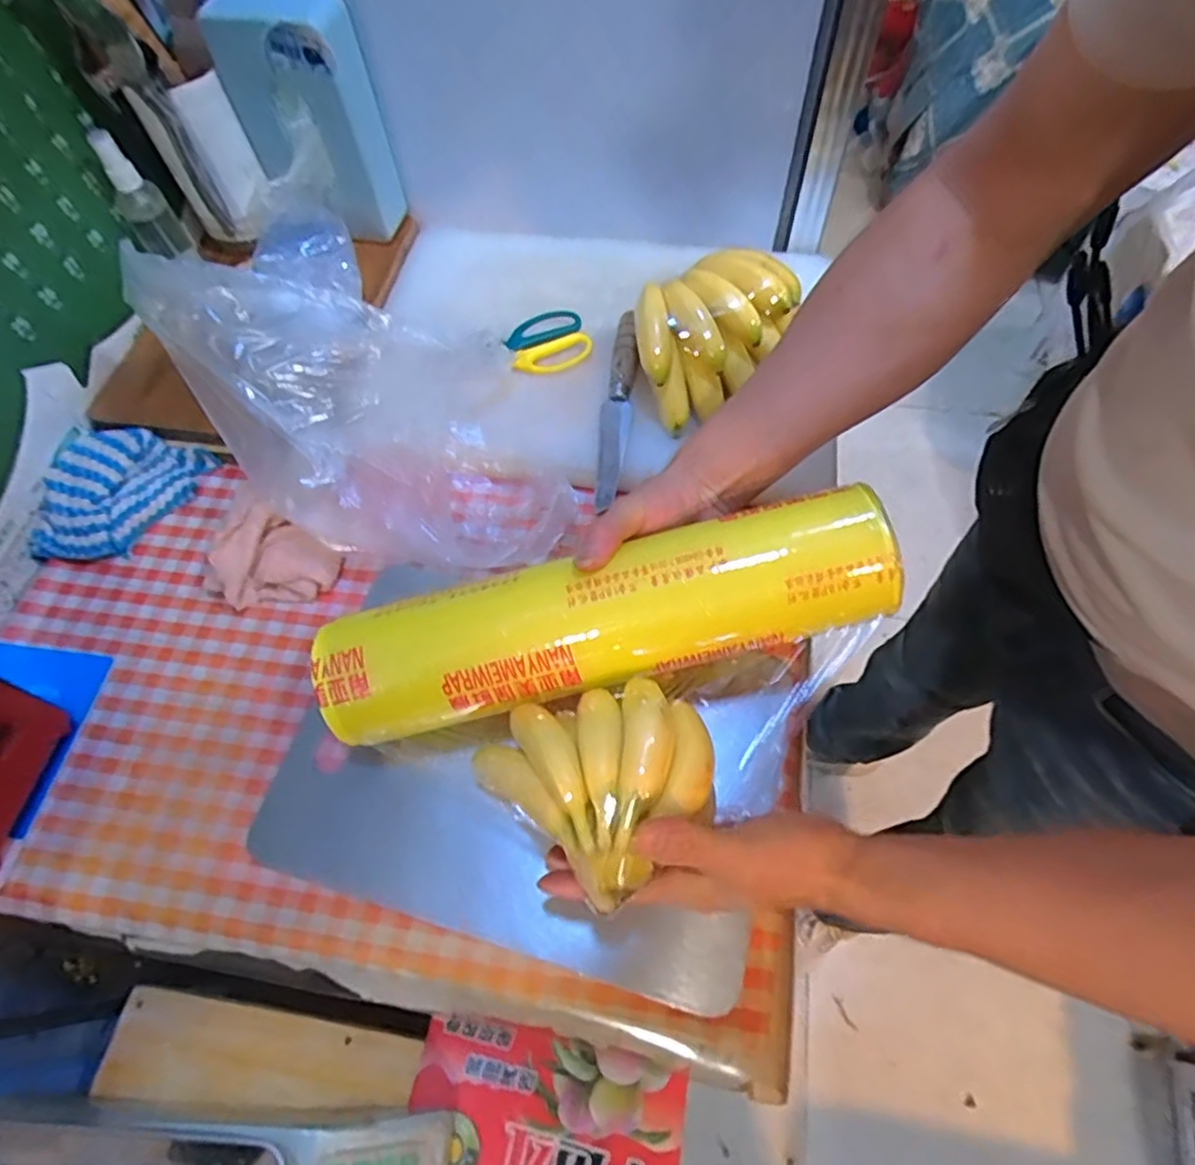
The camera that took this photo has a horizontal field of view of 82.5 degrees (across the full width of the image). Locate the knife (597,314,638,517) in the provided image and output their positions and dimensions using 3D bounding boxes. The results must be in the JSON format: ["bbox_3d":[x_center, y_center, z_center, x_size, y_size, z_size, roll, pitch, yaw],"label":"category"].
[{"bbox_3d":[0.017,-0.155,0.594,0.026,0.026,0.193,6,62,5],"label":"knife"}]

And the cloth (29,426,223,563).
[{"bbox_3d":[-0.417,-0.075,0.591,0.112,0.029,0.119,9,62,6],"label":"cloth"}]

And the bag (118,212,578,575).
[{"bbox_3d":[-0.185,-0.158,0.547,0.217,0.166,0.380,-34,66,-15],"label":"bag"}]

